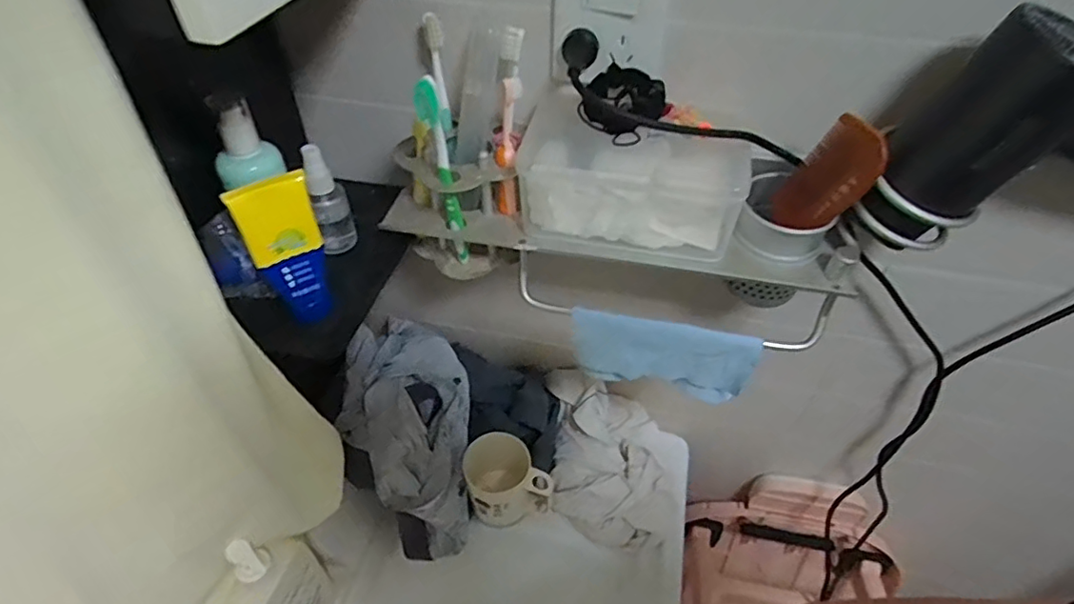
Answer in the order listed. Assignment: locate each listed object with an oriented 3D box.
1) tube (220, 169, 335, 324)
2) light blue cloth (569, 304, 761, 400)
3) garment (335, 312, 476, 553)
[{"bbox_3d":[-0.185,-0.035,0.436,0.052,0.116,0.029,-20,49,-19],"label":"tube"},{"bbox_3d":[0.110,0.051,0.522,0.159,0.083,0.017,10,46,9],"label":"light blue cloth"},{"bbox_3d":[-0.157,0.166,0.727,0.144,0.178,0.226,-5,46,-6],"label":"garment"}]

